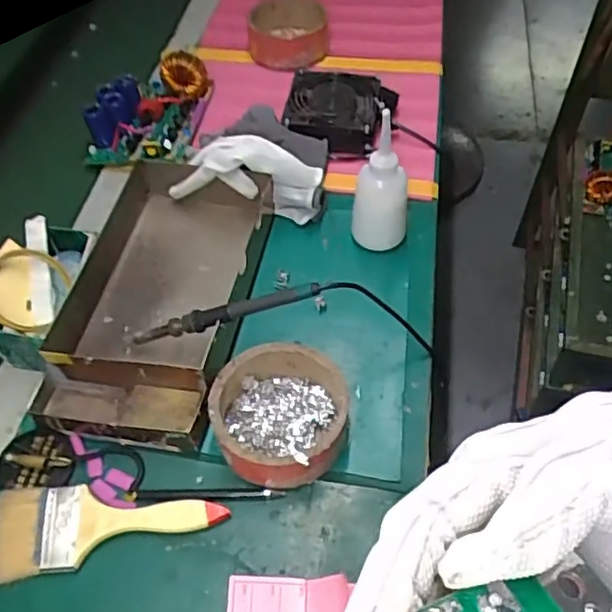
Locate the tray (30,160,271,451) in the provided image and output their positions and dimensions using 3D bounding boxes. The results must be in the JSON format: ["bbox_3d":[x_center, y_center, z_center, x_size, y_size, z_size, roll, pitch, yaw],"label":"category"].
[{"bbox_3d":[-0.155,-0.019,0.669,0.189,0.057,0.334,9,54,10],"label":"tray"}]

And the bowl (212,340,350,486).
[{"bbox_3d":[-0.023,0.098,0.580,0.118,0.053,0.120,-2,53,2],"label":"bowl"}]

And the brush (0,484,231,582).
[{"bbox_3d":[-0.171,0.184,0.545,0.195,0.018,0.071,-7,53,-2],"label":"brush"}]

